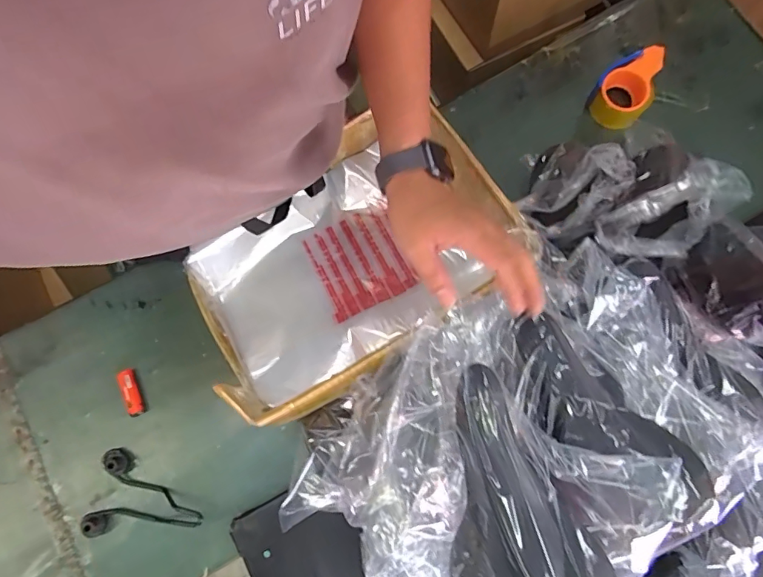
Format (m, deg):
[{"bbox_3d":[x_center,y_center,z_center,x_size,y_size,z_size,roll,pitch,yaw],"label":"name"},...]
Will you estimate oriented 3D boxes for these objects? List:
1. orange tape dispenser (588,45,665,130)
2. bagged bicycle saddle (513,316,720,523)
[{"bbox_3d":[0.416,-0.339,0.803,0.089,0.065,0.149,37,80,10],"label":"orange tape dispenser"},{"bbox_3d":[0.207,0.131,0.472,0.125,0.085,0.222,-32,78,-6],"label":"bagged bicycle saddle"}]

